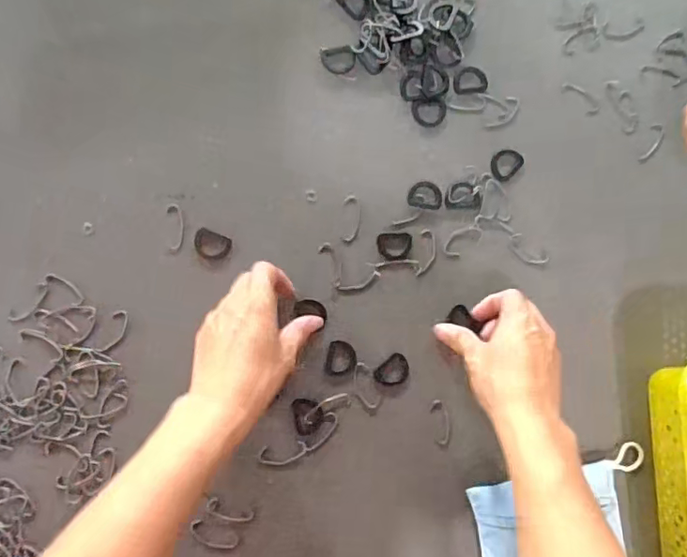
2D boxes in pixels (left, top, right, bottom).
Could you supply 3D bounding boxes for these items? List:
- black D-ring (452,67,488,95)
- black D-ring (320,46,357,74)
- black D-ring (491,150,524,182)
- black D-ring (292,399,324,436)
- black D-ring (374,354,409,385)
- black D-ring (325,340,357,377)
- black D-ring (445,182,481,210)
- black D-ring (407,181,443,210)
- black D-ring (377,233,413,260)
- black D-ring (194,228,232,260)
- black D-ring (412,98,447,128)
[{"bbox_3d":[0.109,-0.171,0.467,0.031,0.004,0.023,-7,86,-5],"label":"black D-ring"},{"bbox_3d":[-0.003,-0.185,0.458,0.028,0.004,0.025,-14,87,-5],"label":"black D-ring"},{"bbox_3d":[0.139,-0.098,0.465,0.024,0.004,0.029,43,84,0],"label":"black D-ring"},{"bbox_3d":[-0.028,0.109,0.430,0.023,0.004,0.029,-13,87,-5],"label":"black D-ring"},{"bbox_3d":[0.041,0.076,0.440,0.029,0.004,0.022,-40,89,-6],"label":"black D-ring"},{"bbox_3d":[-0.001,0.065,0.438,0.024,0.004,0.028,12,85,-3],"label":"black D-ring"},{"bbox_3d":[0.101,-0.069,0.456,0.030,0.004,0.023,1,86,-4],"label":"black D-ring"},{"bbox_3d":[0.068,-0.069,0.450,0.028,0.004,0.023,6,85,-4],"label":"black D-ring"},{"bbox_3d":[0.042,-0.026,0.449,0.029,0.004,0.023,0,86,-4],"label":"black D-ring"},{"bbox_3d":[-0.107,-0.027,0.441,0.029,0.004,0.022,22,85,-2],"label":"black D-ring"},{"bbox_3d":[0.074,-0.141,0.463,0.030,0.004,0.024,-5,86,-4],"label":"black D-ring"}]

